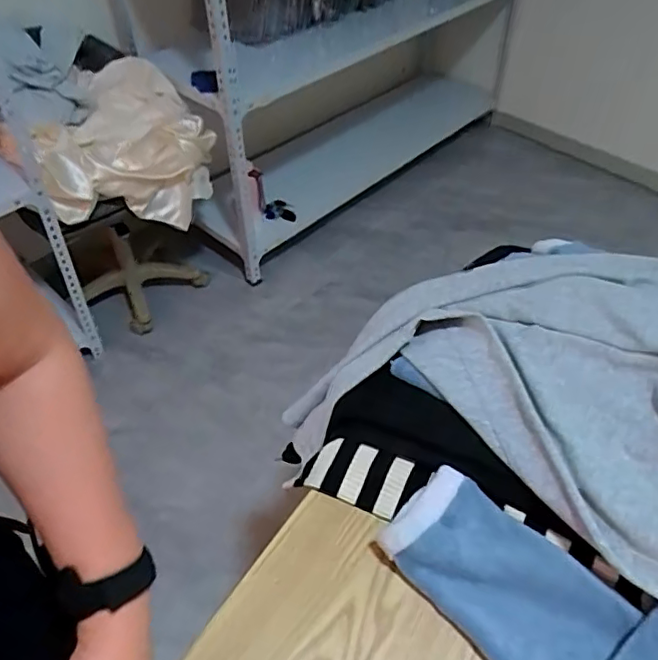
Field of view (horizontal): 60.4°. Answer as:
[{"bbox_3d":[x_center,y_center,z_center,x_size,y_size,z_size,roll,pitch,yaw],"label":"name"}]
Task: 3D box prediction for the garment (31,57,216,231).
[{"bbox_3d":[-0.509,-0.471,1.468,0.398,0.256,0.421,-14,48,-14],"label":"garment"}]

